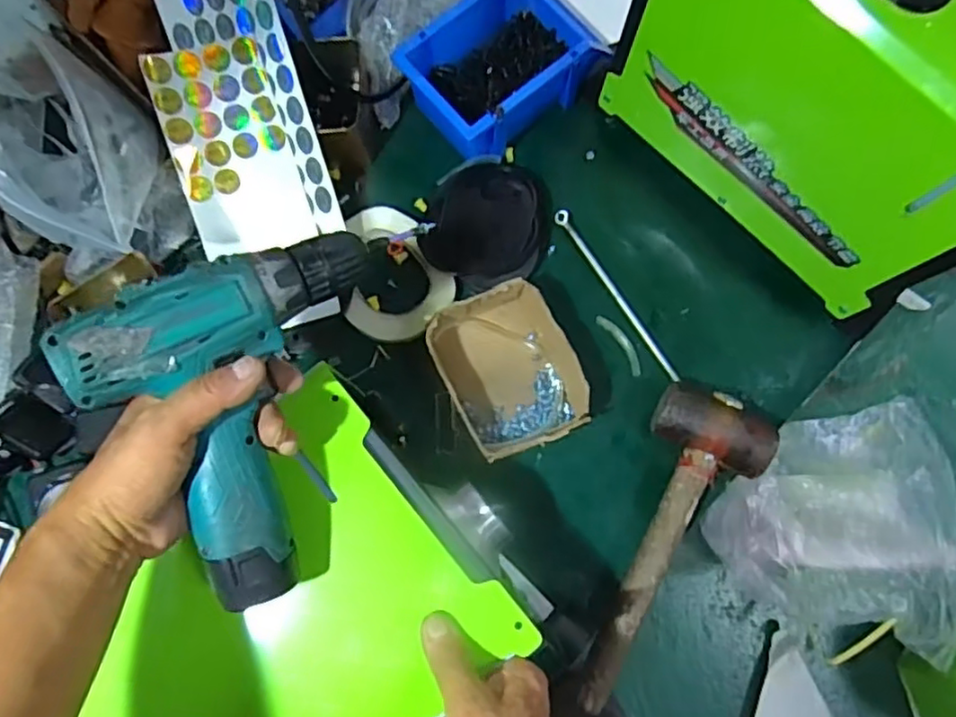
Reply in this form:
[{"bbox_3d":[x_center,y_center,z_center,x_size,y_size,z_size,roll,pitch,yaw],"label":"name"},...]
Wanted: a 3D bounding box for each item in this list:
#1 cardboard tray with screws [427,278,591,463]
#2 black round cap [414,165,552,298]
[{"bbox_3d":[0.025,0.014,0.577,0.110,0.052,0.136,-21,80,-4],"label":"cardboard tray with screws"},{"bbox_3d":[0.008,-0.120,0.610,0.109,0.036,0.115,0,79,0],"label":"black round cap"}]

